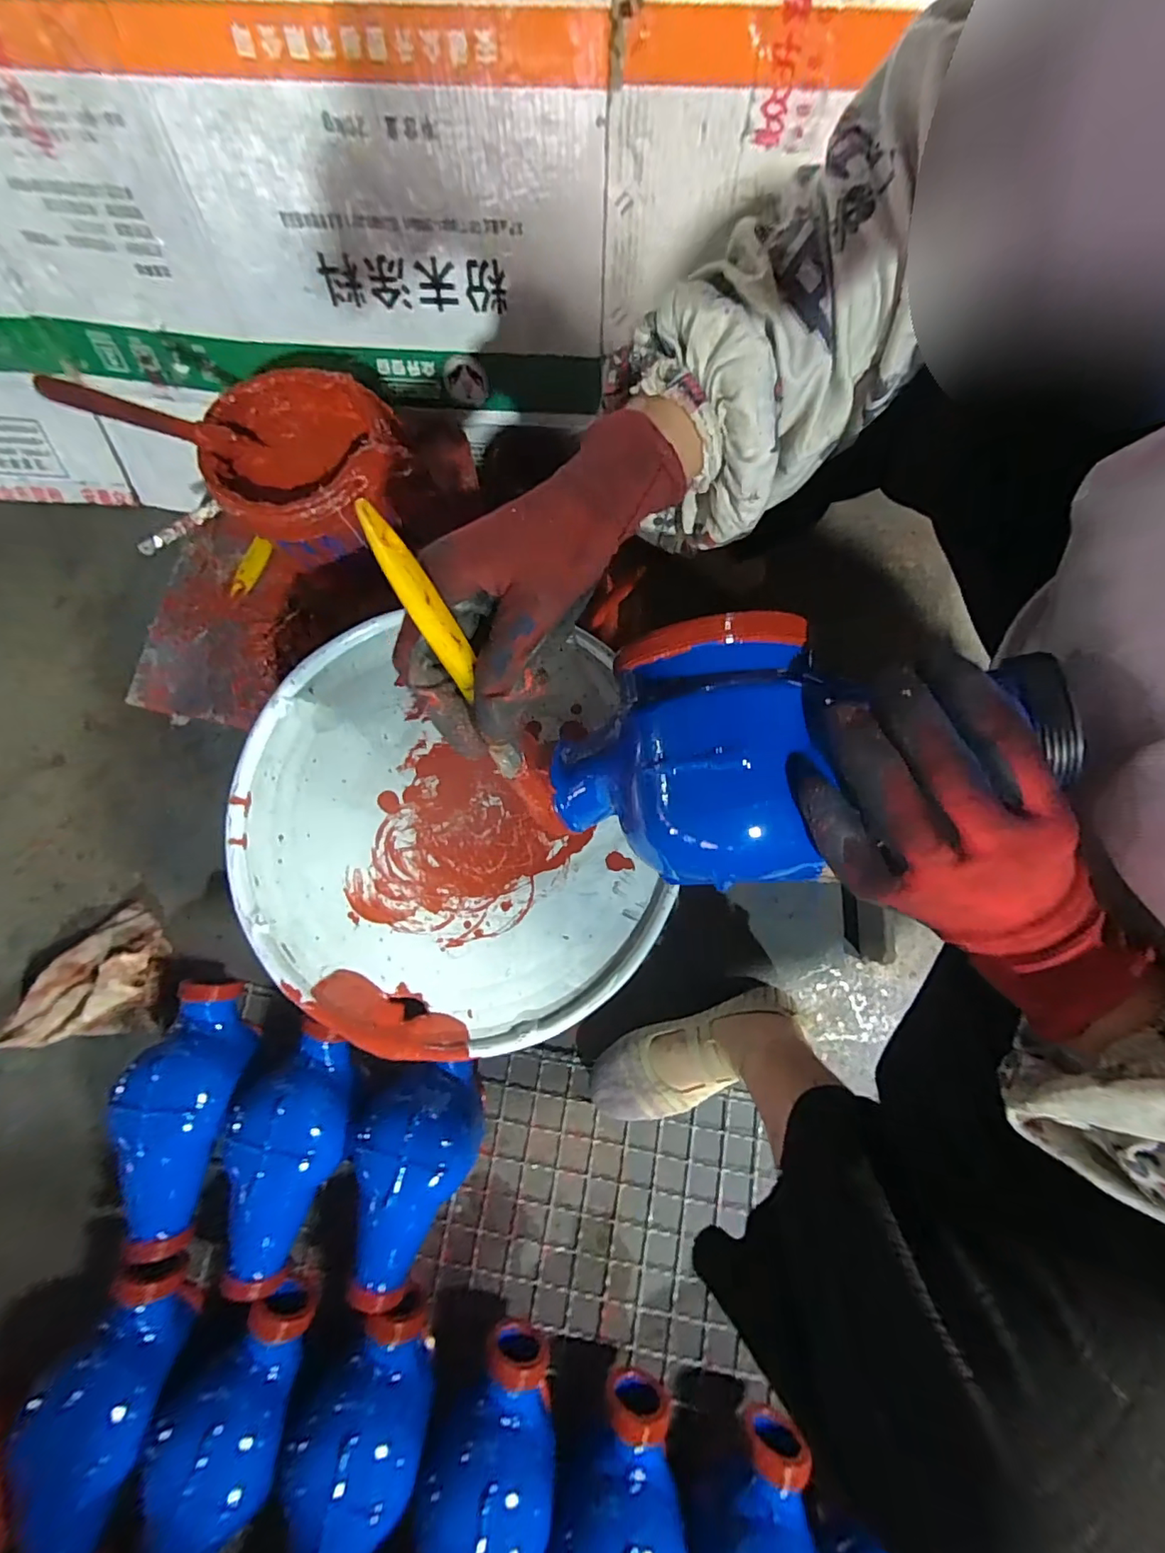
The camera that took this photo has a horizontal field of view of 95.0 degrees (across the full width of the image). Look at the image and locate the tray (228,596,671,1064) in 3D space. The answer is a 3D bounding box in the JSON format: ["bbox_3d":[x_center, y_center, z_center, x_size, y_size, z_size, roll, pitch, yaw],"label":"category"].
[{"bbox_3d":[-0.091,0.029,0.345,0.255,0.014,0.272,-13,78,-2],"label":"tray"}]

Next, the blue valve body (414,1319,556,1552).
[{"bbox_3d":[-0.089,0.636,0.464,0.108,0.113,0.263,16,78,4],"label":"blue valve body"}]

